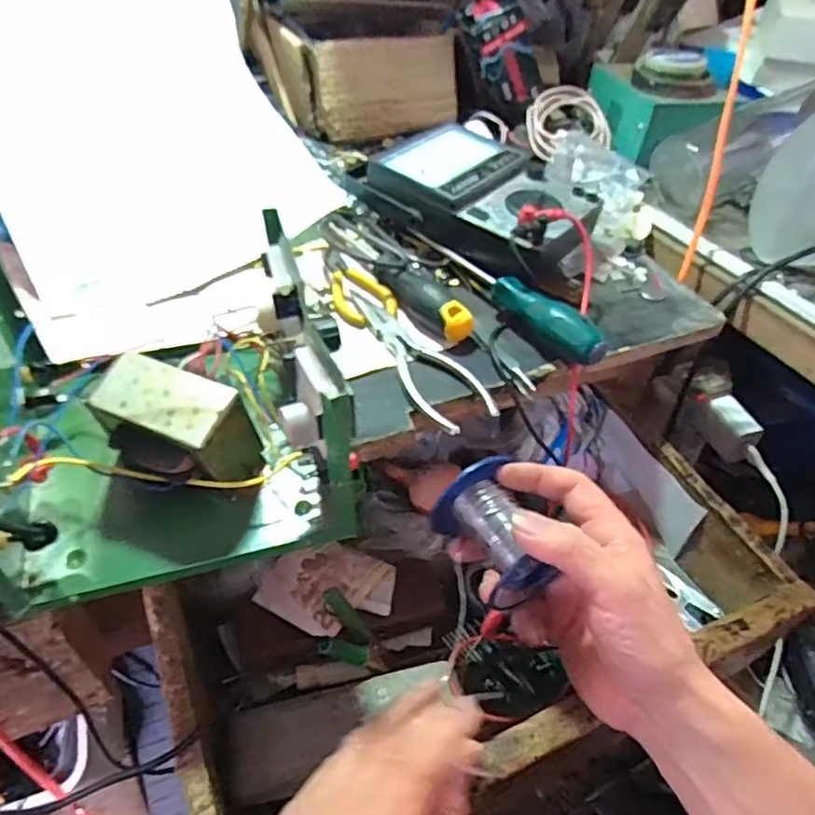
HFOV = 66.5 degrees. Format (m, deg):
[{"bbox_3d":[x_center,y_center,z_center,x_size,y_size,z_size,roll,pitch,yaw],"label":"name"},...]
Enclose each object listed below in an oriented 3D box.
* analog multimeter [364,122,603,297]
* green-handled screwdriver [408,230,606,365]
[{"bbox_3d":[0.065,-0.170,0.504,0.172,0.047,0.118,37,53,28],"label":"analog multimeter"},{"bbox_3d":[0.065,-0.086,0.456,0.022,0.030,0.185,-29,54,-30],"label":"green-handled screwdriver"}]

